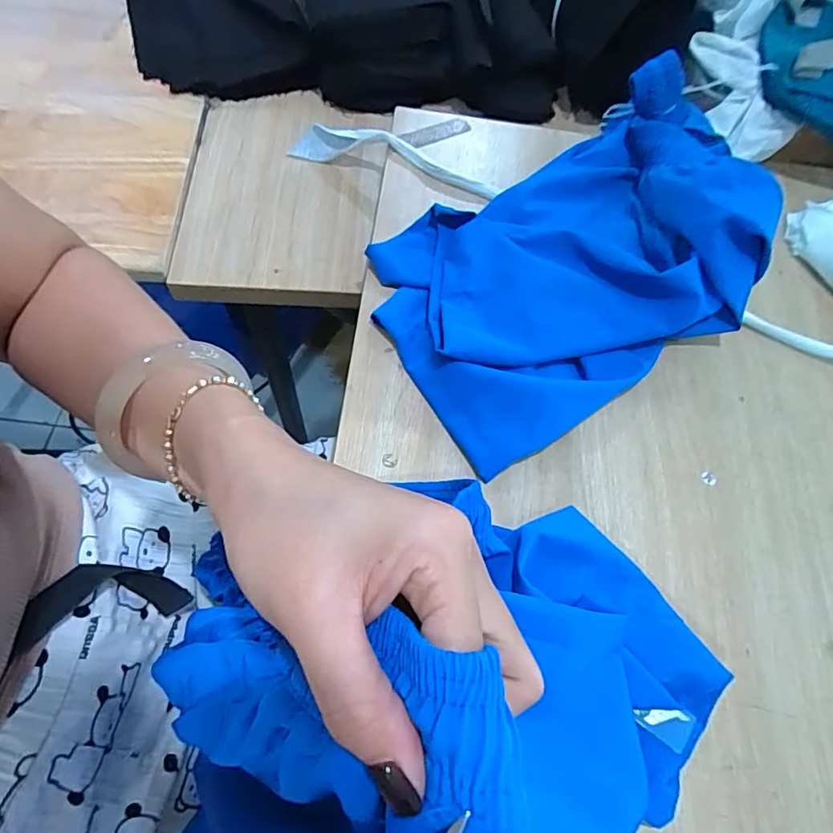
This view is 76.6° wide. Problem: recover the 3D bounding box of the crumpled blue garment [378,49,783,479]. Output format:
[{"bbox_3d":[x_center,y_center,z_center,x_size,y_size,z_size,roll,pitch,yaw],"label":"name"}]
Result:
[{"bbox_3d":[0.151,-0.154,0.469,0.388,0.097,0.255,-27,71,-17],"label":"crumpled blue garment"}]

